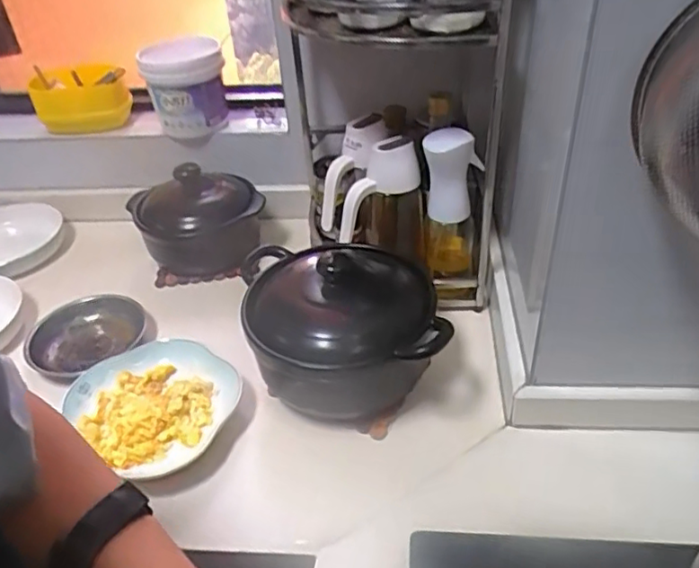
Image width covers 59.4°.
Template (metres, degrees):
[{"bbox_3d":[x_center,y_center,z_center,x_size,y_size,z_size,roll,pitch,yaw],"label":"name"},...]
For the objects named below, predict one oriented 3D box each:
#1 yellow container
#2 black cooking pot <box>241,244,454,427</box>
[{"bbox_3d":[-0.414,-0.285,0.946,0.147,0.085,0.077,0,38,7],"label":"yellow container"},{"bbox_3d":[-0.009,0.052,0.706,0.210,0.145,0.205,-3,38,3],"label":"black cooking pot"}]

